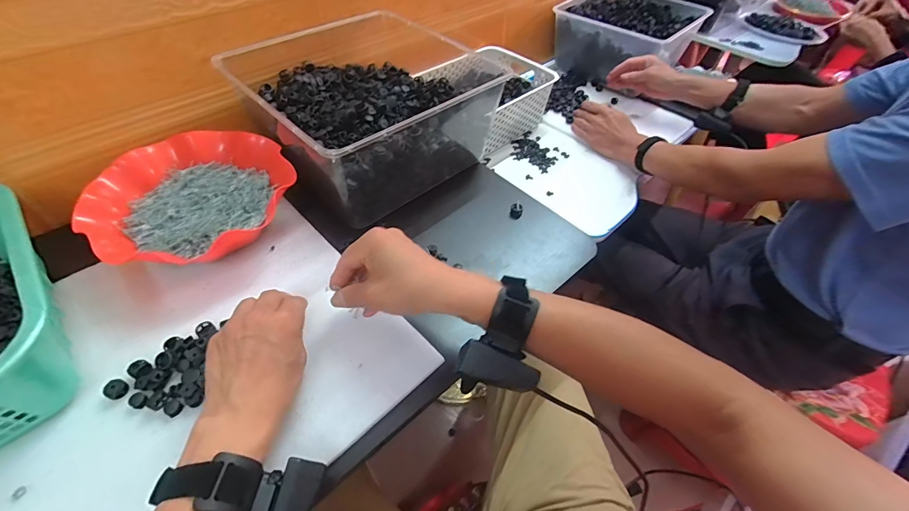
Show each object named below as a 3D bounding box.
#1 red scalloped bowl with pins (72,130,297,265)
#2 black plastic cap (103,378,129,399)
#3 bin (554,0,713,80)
[{"bbox_3d":[-0.320,-0.071,0.490,0.219,0.062,0.203,1,50,-1],"label":"red scalloped bowl with pins"},{"bbox_3d":[-0.317,0.124,0.361,0.018,0.006,0.017,1,50,-1],"label":"black plastic cap"},{"bbox_3d":[0.456,-0.595,1.033,0.286,0.130,0.332,37,58,25],"label":"bin"}]

